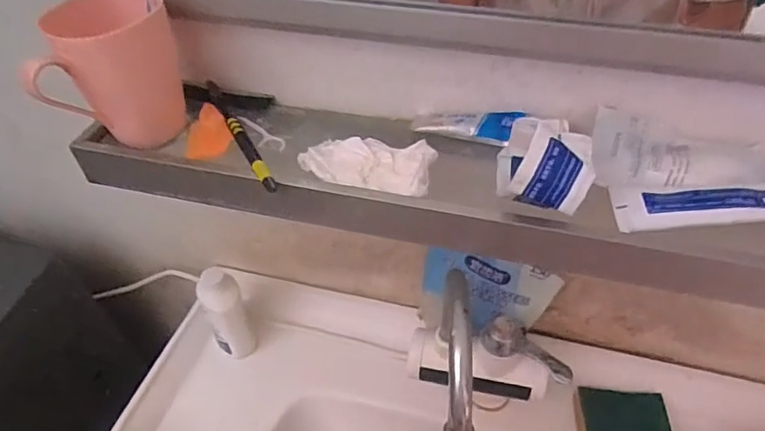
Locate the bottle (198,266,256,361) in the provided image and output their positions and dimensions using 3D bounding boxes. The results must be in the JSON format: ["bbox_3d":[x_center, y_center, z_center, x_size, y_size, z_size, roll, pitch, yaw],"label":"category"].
[{"bbox_3d":[-0.195,0.125,0.658,0.048,0.131,0.056,-24,48,-19],"label":"bottle"}]

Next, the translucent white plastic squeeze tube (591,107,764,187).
[{"bbox_3d":[0.235,-0.045,0.401,0.138,0.029,0.063,9,46,13],"label":"translucent white plastic squeeze tube"}]

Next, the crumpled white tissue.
[{"bbox_3d":[-0.013,-0.041,0.425,0.106,0.015,0.054,6,45,10],"label":"crumpled white tissue"}]

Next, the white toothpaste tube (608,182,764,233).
[{"bbox_3d":[0.252,-0.014,0.371,0.161,0.031,0.046,0,44,4],"label":"white toothpaste tube"}]

